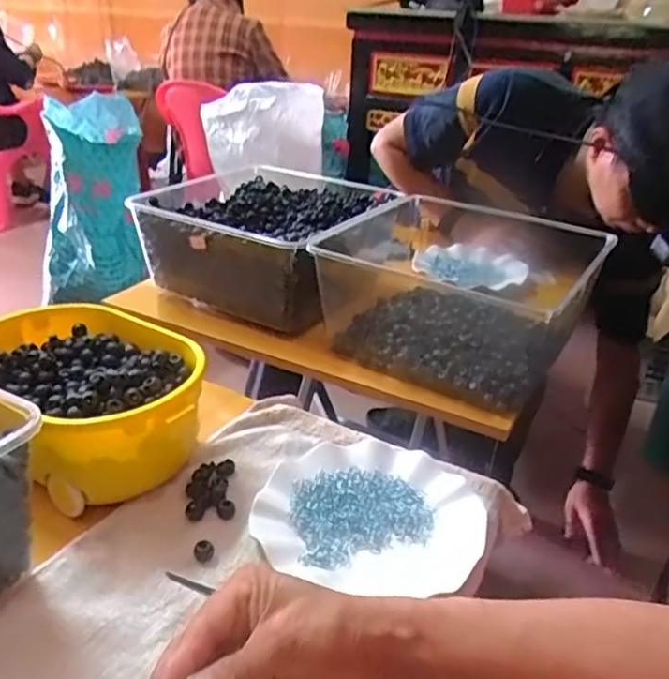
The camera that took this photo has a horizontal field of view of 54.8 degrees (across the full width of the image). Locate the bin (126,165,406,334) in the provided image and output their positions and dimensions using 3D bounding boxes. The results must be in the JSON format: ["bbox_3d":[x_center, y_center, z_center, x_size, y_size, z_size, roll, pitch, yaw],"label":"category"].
[{"bbox_3d":[-0.090,-0.148,0.956,0.305,0.131,0.299,18,31,28],"label":"bin"}]

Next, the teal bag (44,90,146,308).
[{"bbox_3d":[-0.637,-0.352,1.684,0.286,0.459,0.363,-9,29,-20],"label":"teal bag"}]

